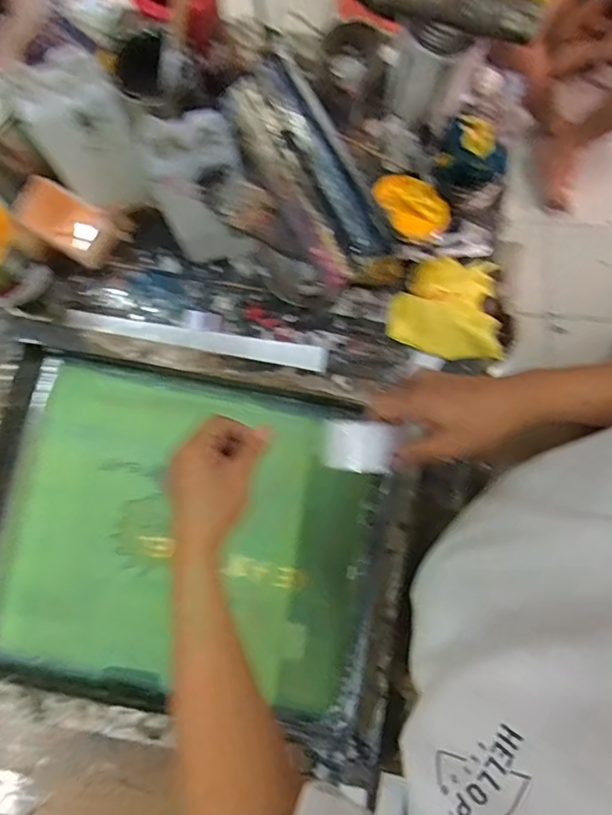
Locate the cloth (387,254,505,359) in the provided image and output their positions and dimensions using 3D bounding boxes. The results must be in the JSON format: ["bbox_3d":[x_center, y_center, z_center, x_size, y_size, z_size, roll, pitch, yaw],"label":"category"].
[{"bbox_3d":[0.187,-0.134,0.708,0.147,0.028,0.132,1,80,0],"label":"cloth"}]

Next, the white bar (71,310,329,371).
[{"bbox_3d":[-0.145,-0.095,0.704,0.346,0.015,0.035,10,80,2],"label":"white bar"}]

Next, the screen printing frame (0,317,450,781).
[{"bbox_3d":[-0.141,0.151,0.658,0.552,0.057,0.443,14,80,2],"label":"screen printing frame"}]

